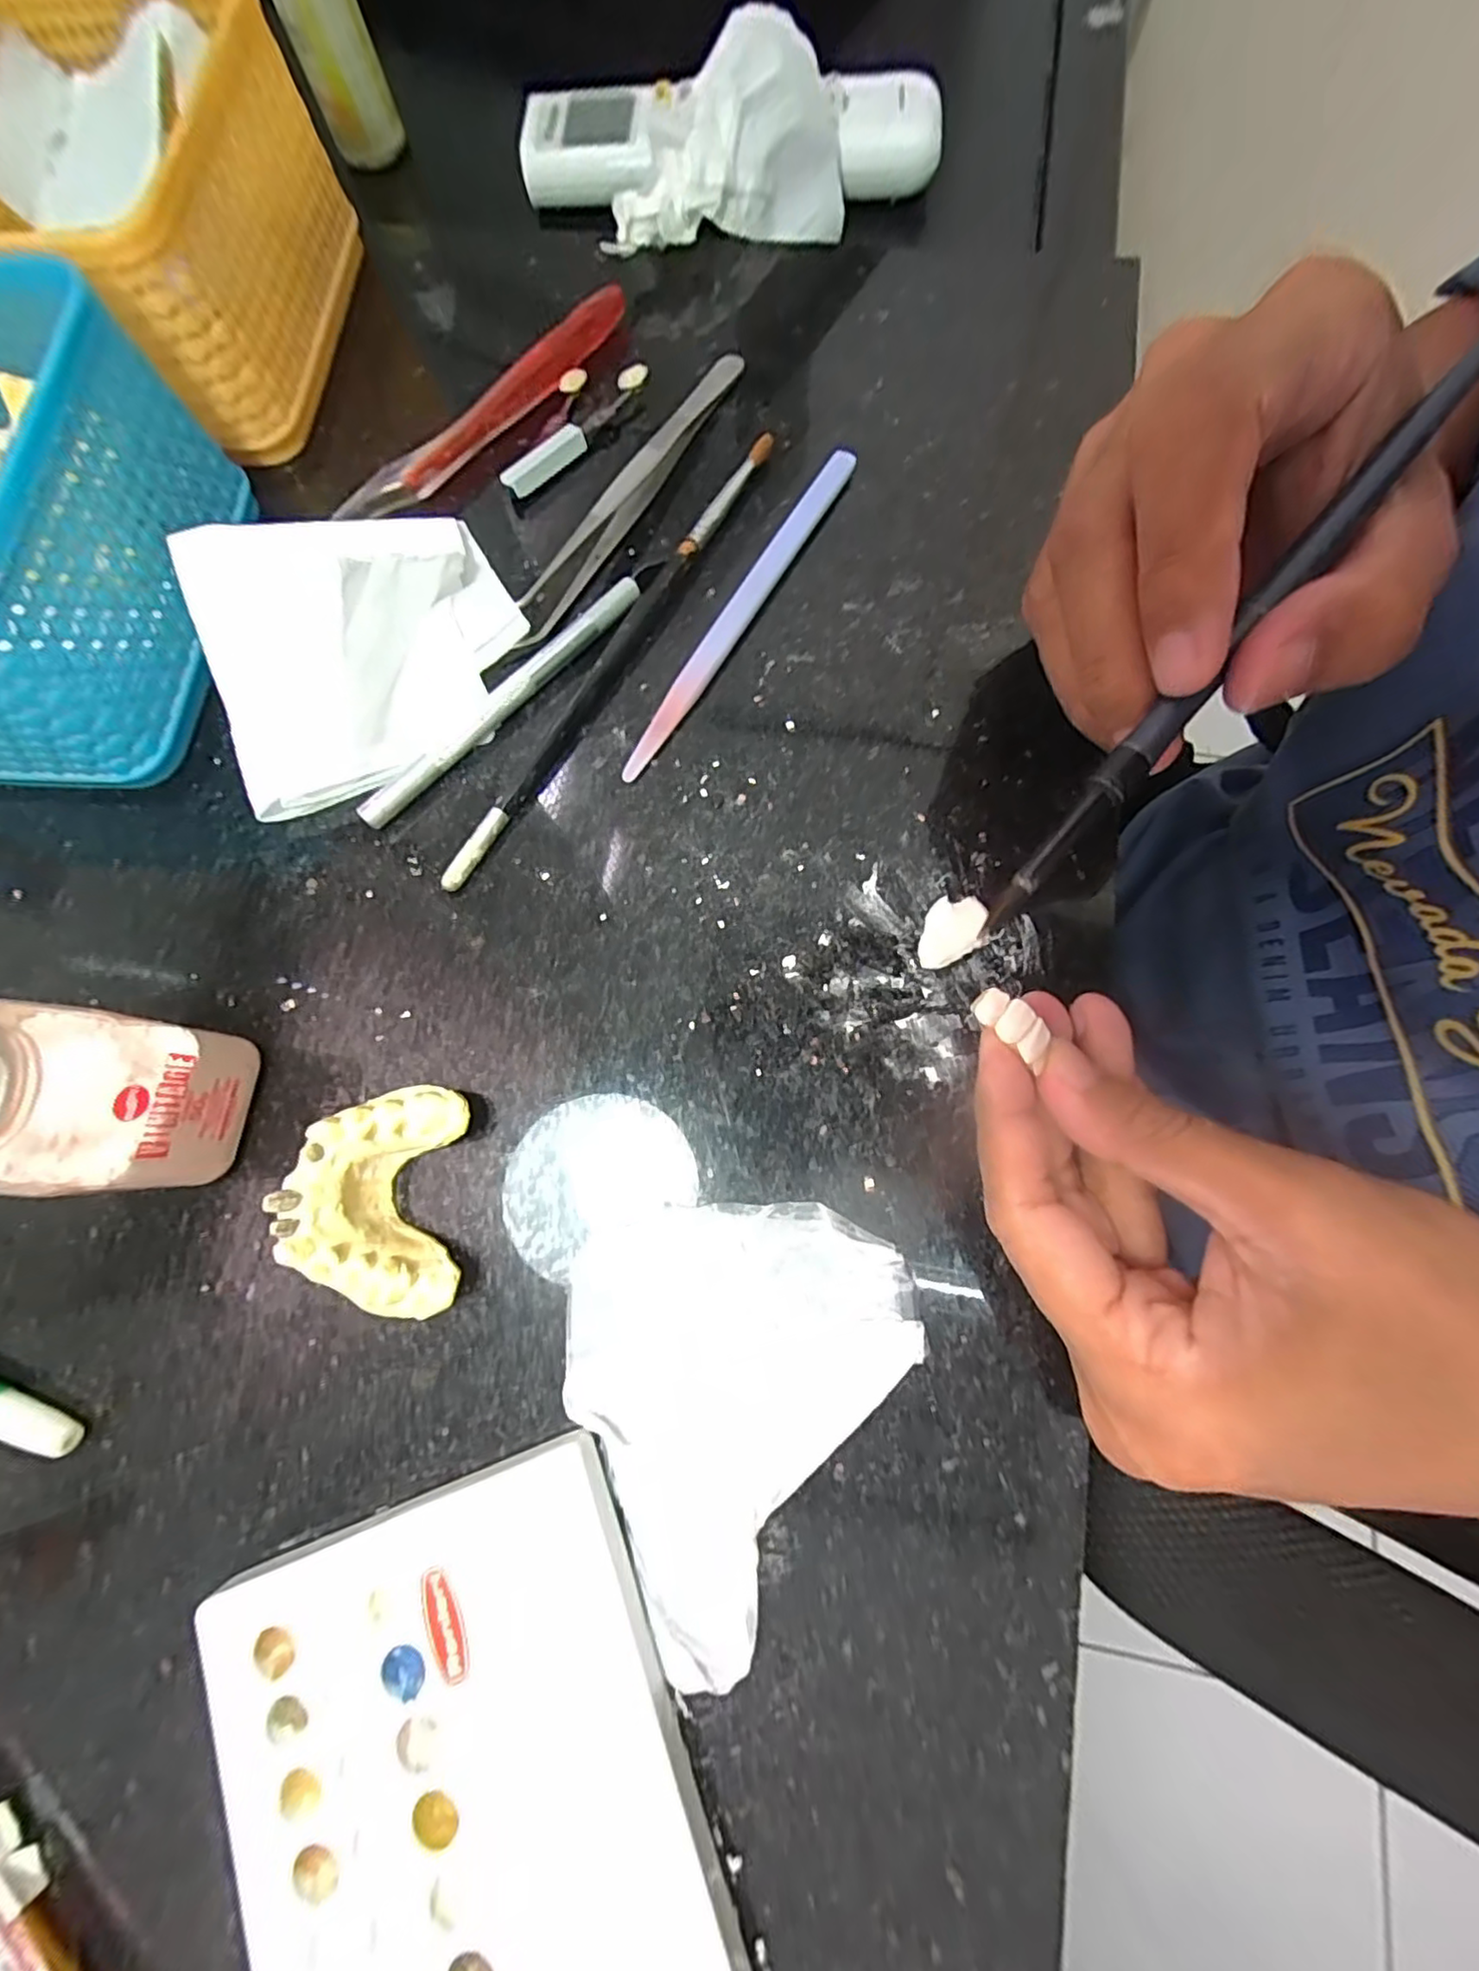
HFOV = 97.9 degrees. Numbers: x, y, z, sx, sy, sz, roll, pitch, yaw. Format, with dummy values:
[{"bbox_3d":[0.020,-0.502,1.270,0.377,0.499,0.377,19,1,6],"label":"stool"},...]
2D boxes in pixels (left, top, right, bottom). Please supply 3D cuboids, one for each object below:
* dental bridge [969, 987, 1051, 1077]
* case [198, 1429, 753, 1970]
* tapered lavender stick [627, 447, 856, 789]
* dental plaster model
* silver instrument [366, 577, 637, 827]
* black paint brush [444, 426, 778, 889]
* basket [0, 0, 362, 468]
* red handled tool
[{"bbox_3d":[0.063,0.008,0.148,0.019,0.004,0.010,40,80,-2],"label":"dental bridge"},{"bbox_3d":[-0.052,0.191,0.135,0.090,0.012,0.151,-22,76,-4],"label":"case"},{"bbox_3d":[0.001,-0.124,0.212,0.011,0.004,0.137,32,81,-3],"label":"tapered lavender stick"},{"bbox_3d":[-0.091,0.054,0.165,0.037,0.025,0.054,-2,76,1],"label":"dental plaster model"},{"bbox_3d":[-0.075,-0.092,0.204,0.007,0.005,0.113,44,81,11],"label":"silver instrument"},{"bbox_3d":[-0.039,-0.109,0.208,0.008,0.007,0.186,29,79,9],"label":"black paint brush"},{"bbox_3d":[-0.216,-0.258,0.214,0.129,0.057,0.128,2,76,3],"label":"basket"},{"bbox_3d":[-0.088,-0.207,0.227,0.130,0.009,0.011,-44,78,-8],"label":"red handled tool"}]

